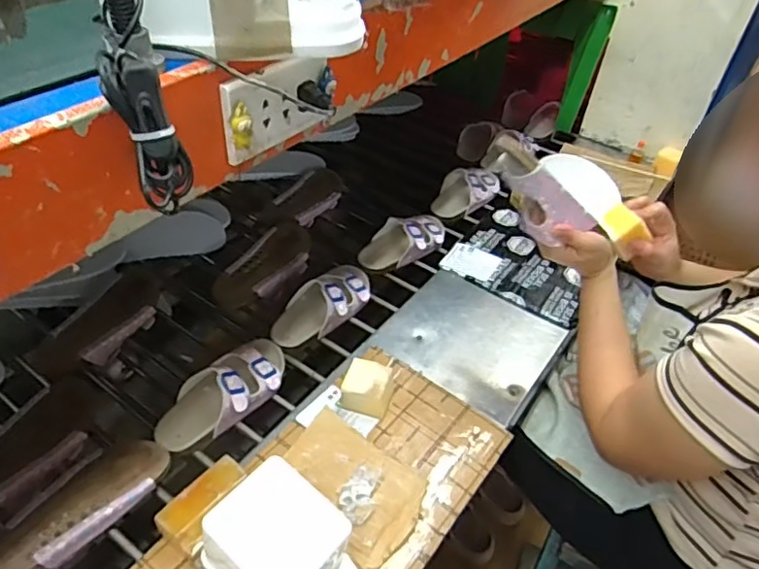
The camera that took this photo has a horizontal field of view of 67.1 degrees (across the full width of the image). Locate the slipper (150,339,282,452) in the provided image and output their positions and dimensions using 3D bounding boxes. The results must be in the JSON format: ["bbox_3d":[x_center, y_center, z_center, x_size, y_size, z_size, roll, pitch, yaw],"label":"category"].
[{"bbox_3d":[-0.209,0.135,0.781,0.100,0.061,0.200,18,40,20],"label":"slipper"}]

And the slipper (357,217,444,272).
[{"bbox_3d":[0.052,-0.085,1.059,0.190,0.053,0.083,-27,46,-32],"label":"slipper"}]

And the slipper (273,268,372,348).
[{"bbox_3d":[-0.085,0.023,0.920,0.092,0.058,0.196,21,42,24],"label":"slipper"}]

